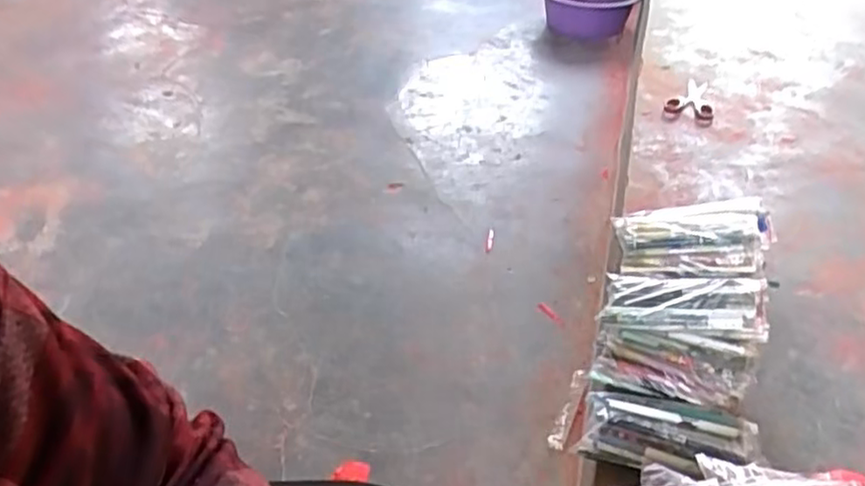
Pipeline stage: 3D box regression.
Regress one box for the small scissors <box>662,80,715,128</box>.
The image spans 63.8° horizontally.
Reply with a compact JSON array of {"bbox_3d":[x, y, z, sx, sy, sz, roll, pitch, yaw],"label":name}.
[{"bbox_3d":[0.451,-0.248,1.202,0.079,0.012,0.154,16,42,18],"label":"small scissors"}]

